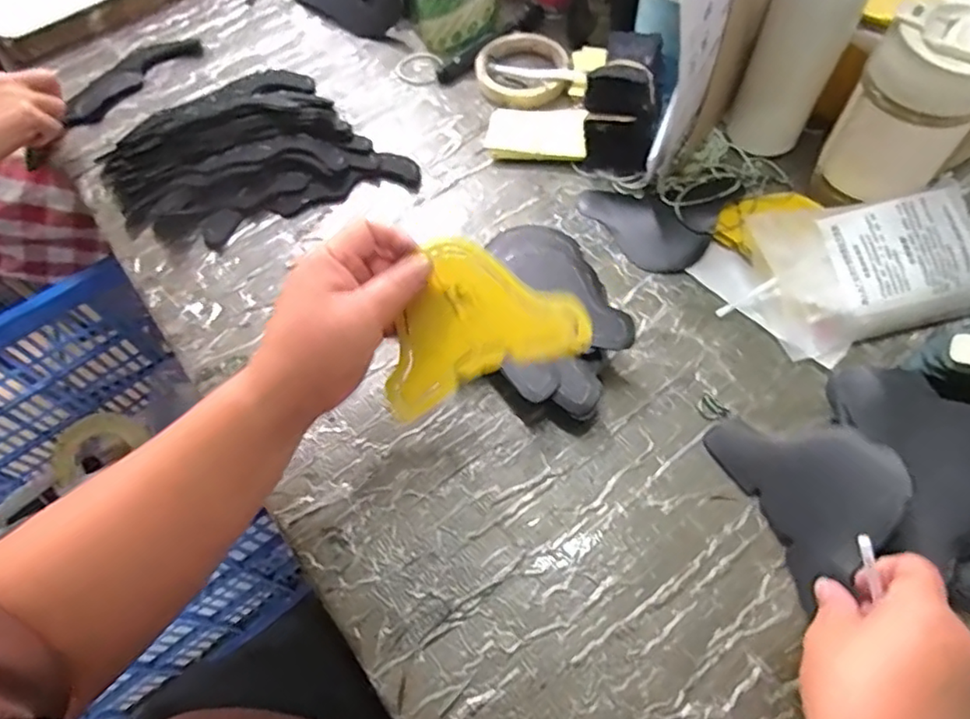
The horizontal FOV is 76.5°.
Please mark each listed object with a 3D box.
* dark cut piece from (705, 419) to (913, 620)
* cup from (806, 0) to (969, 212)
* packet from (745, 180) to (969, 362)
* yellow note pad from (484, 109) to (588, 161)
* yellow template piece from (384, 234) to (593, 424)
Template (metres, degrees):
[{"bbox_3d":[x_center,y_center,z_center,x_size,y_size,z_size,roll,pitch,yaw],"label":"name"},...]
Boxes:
[{"bbox_3d":[0.209,0.077,0.391,0.088,0.009,0.118,-38,52,22],"label":"dark cut piece"},{"bbox_3d":[0.303,-0.173,0.452,0.075,0.142,0.073,-1,61,3],"label":"cup"},{"bbox_3d":[0.289,-0.068,0.467,0.172,0.054,0.111,-9,61,-1],"label":"packet"},{"bbox_3d":[0.049,-0.214,0.582,0.093,0.019,0.057,9,62,8],"label":"yellow note pad"},{"bbox_3d":[-0.014,-0.024,0.369,0.134,0.007,0.088,-23,94,21],"label":"yellow template piece"}]

